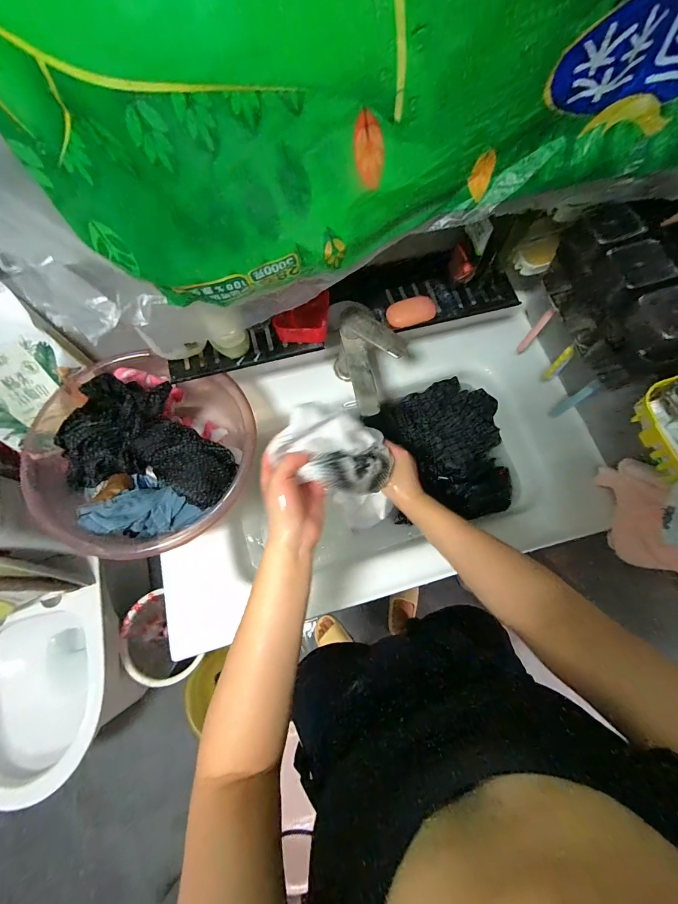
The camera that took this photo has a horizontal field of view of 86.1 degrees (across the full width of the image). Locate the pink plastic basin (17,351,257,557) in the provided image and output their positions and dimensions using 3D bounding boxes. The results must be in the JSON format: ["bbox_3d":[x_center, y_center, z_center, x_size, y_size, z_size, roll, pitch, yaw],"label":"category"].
[{"bbox_3d":[-0.315,0.000,0.601,0.342,0.151,0.306,19,72,5],"label":"pink plastic basin"}]

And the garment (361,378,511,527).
[{"bbox_3d":[0.223,-0.006,0.732,0.248,0.071,0.284,-18,72,-7],"label":"garment"}]

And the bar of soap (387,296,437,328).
[{"bbox_3d":[0.122,-0.235,0.607,0.081,0.021,0.040,-14,72,-6],"label":"bar of soap"}]

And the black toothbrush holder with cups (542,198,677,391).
[{"bbox_3d":[0.369,-0.199,0.457,0.088,0.138,0.223,-18,72,-7],"label":"black toothbrush holder with cups"}]

